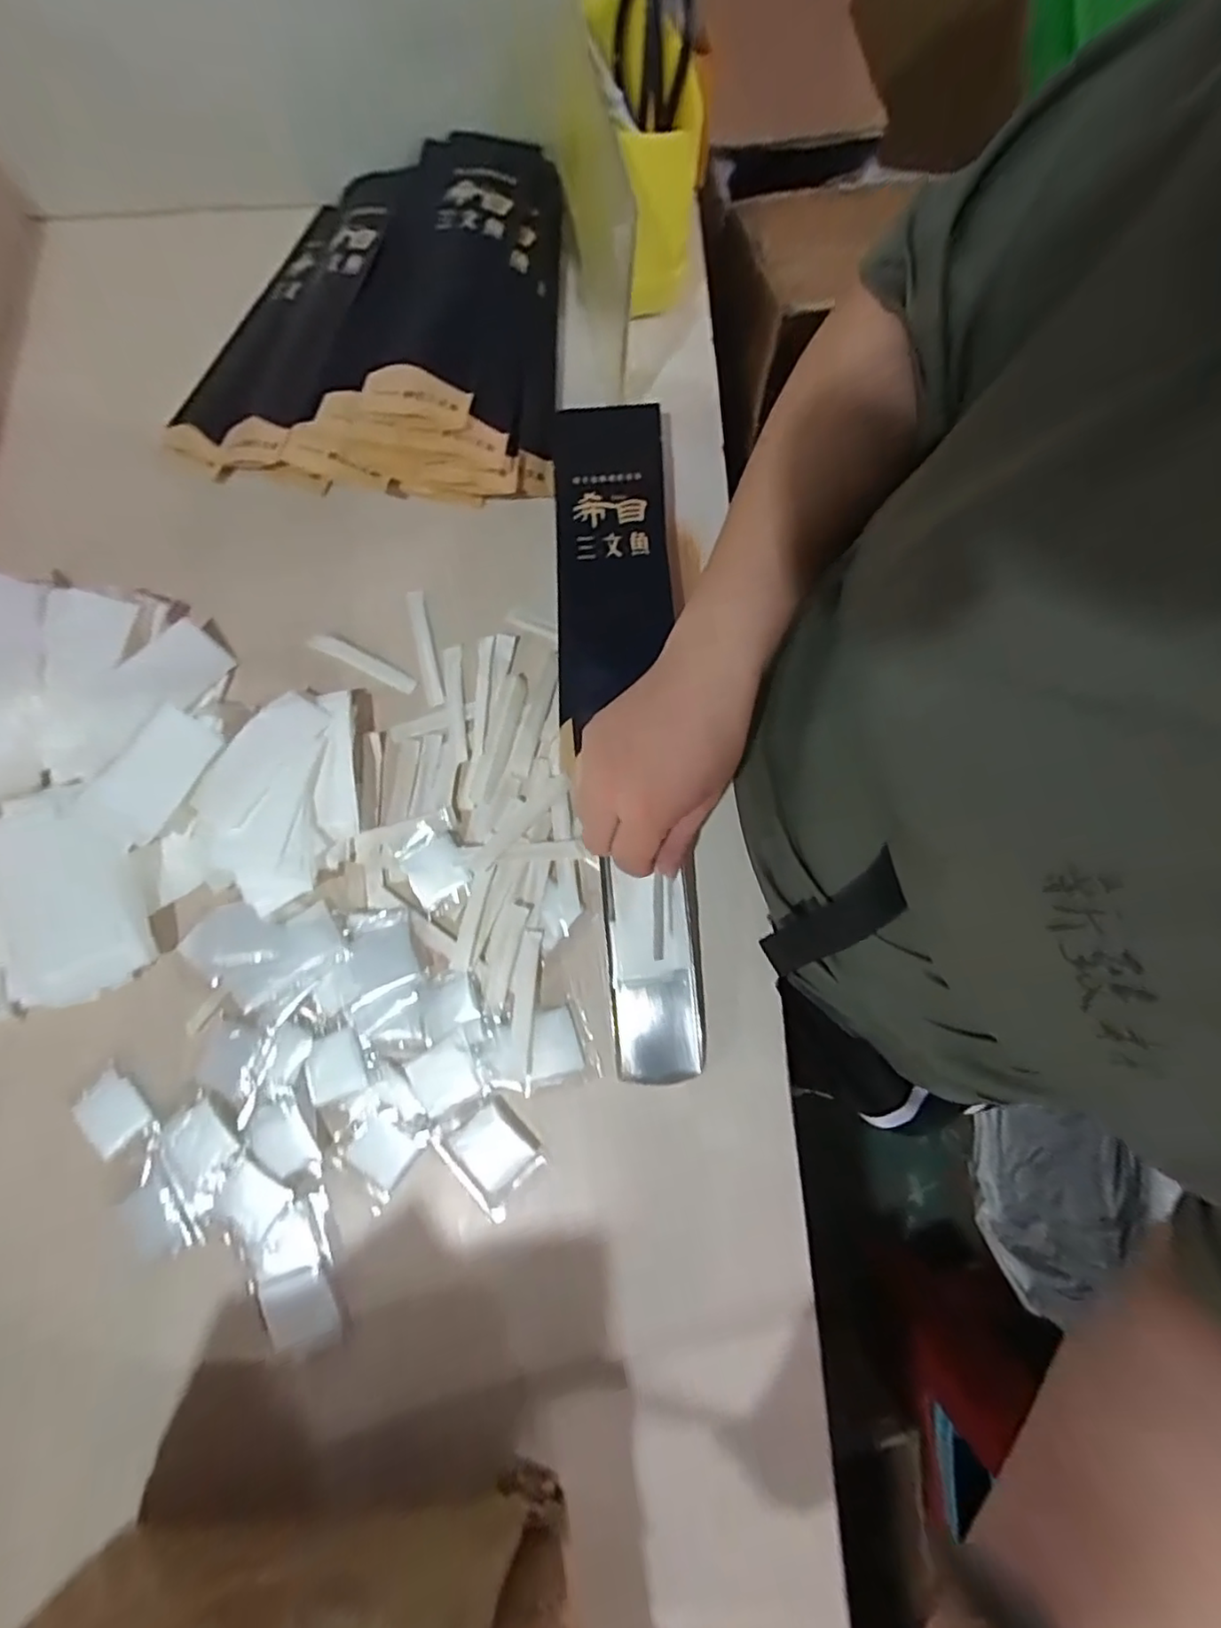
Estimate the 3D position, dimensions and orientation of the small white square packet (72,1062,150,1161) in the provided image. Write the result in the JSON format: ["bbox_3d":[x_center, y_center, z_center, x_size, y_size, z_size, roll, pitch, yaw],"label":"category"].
[{"bbox_3d":[-0.321,0.190,0.403,0.046,0.006,0.036,43,82,8],"label":"small white square packet"}]

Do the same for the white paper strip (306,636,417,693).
[{"bbox_3d":[-0.179,-0.110,0.455,0.081,0.004,0.013,25,88,-3],"label":"white paper strip"}]

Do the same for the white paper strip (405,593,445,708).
[{"bbox_3d":[-0.135,-0.122,0.460,0.013,0.009,0.088,-14,79,-3],"label":"white paper strip"}]

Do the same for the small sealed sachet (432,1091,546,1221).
[{"bbox_3d":[-0.074,0.209,0.389,0.052,0.006,0.062,-38,81,-7],"label":"small sealed sachet"}]

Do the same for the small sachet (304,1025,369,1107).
[{"bbox_3d":[-0.176,0.161,0.402,0.037,0.004,0.040,-17,79,-3],"label":"small sachet"}]

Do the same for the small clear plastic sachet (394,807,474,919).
[{"bbox_3d":[-0.116,0.033,0.421,0.046,0.008,0.062,-29,80,-6],"label":"small clear plastic sachet"}]

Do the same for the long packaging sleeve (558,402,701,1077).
[{"bbox_3d":[0.011,-0.068,0.426,0.085,0.025,0.465,-6,82,-1],"label":"long packaging sleeve"}]

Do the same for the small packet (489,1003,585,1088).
[{"bbox_3d":[-0.049,0.150,0.402,0.056,0.006,0.043,-16,79,-3],"label":"small packet"}]

